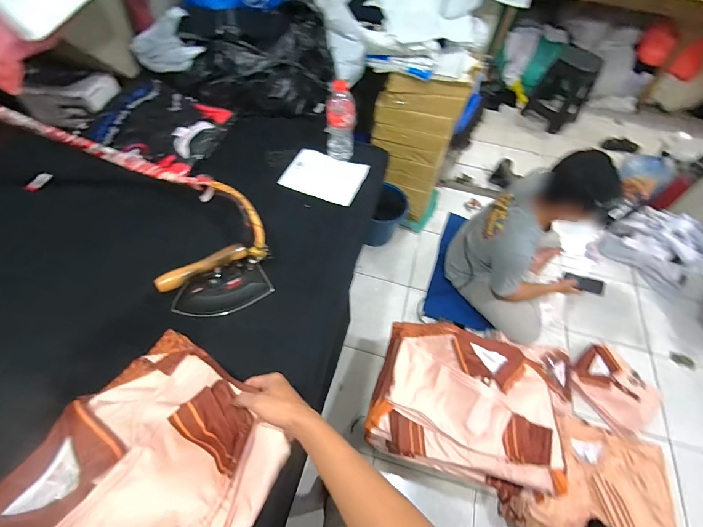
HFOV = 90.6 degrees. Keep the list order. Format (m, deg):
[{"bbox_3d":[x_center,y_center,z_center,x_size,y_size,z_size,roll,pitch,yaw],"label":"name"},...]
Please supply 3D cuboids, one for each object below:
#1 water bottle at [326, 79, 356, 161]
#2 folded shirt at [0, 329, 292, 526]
[{"bbox_3d":[-0.028,-0.374,0.930,0.075,0.218,0.056,4,58,-2],"label":"water bottle"},{"bbox_3d":[-0.323,0.301,0.469,0.333,0.214,0.379,32,62,15],"label":"folded shirt"}]

